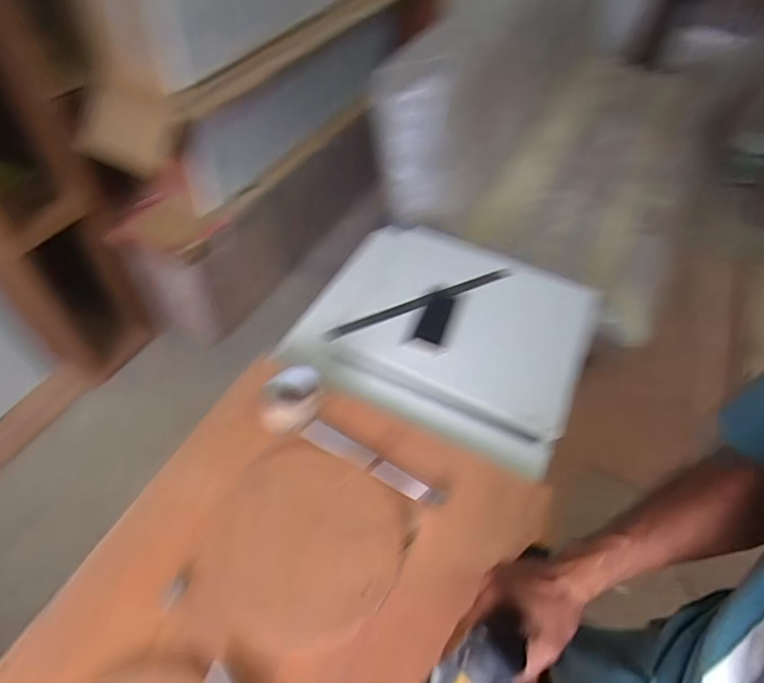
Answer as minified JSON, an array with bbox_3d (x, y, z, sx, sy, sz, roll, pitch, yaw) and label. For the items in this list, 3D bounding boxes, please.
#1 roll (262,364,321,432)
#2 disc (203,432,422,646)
[{"bbox_3d":[-0.147,0.092,0.812,0.090,0.037,0.107,1,51,-5],"label":"roll"},{"bbox_3d":[-0.109,0.275,0.692,0.256,0.014,0.258,3,51,-4],"label":"disc"}]

